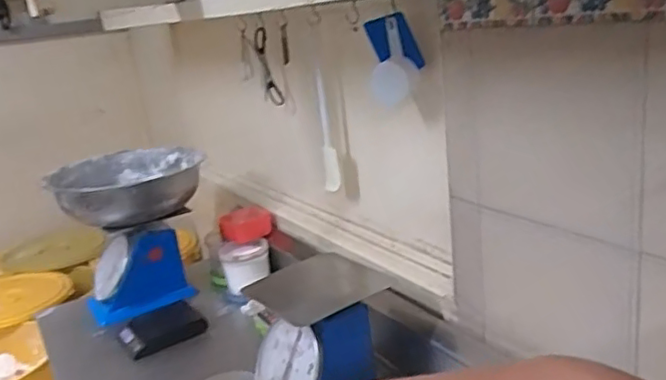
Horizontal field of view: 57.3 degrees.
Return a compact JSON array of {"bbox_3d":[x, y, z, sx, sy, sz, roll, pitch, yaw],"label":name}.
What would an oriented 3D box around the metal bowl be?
[{"bbox_3d":[-0.602,-0.011,1.776,0.407,0.126,0.465,-17,19,-31],"label":"metal bowl"}]

